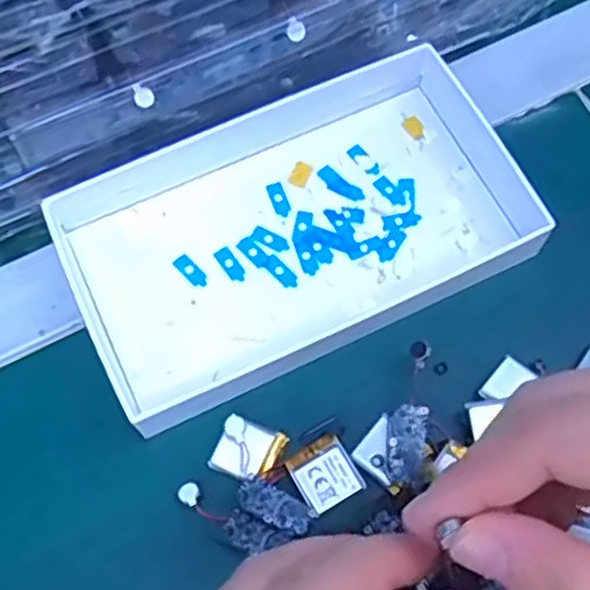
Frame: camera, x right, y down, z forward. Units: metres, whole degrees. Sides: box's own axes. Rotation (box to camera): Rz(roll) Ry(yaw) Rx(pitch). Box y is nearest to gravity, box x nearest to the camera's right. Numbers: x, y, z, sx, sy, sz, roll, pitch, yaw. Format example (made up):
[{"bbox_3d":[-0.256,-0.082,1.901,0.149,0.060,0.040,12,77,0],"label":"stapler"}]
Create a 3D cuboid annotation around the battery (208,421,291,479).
[{"bbox_3d":[-0.017,0.057,0.281,0.023,0.005,0.021,21,69,9],"label":"battery"}]

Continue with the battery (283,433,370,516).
[{"bbox_3d":[0.011,0.064,0.276,0.022,0.004,0.023,-28,70,-11],"label":"battery"}]

